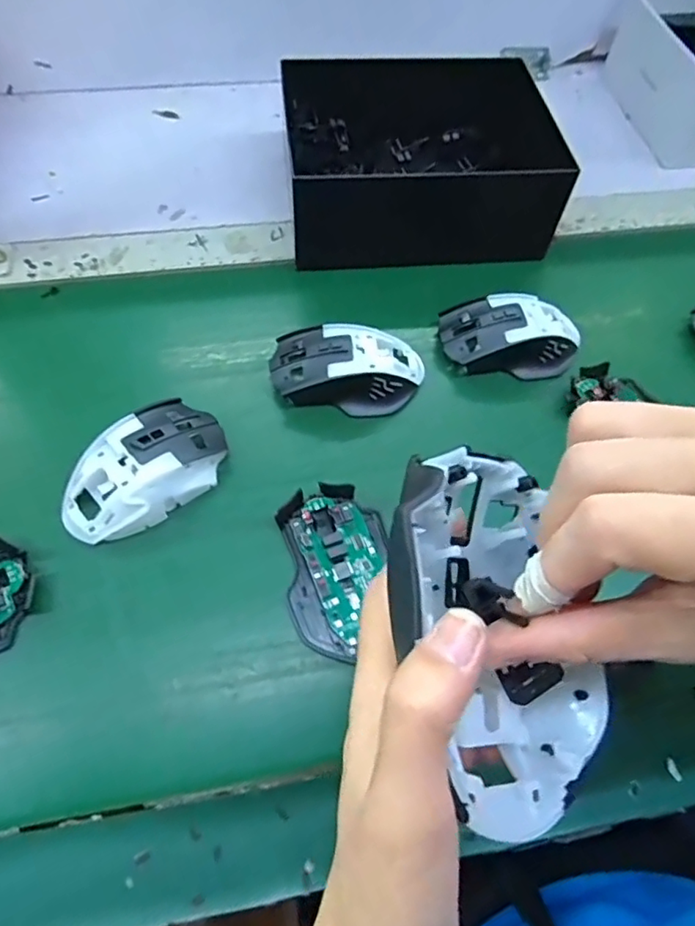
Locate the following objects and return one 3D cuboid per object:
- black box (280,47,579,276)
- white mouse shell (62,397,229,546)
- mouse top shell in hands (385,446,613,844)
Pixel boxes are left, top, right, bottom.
[{"bbox_3d":[0.063,-0.276,0.521,0.222,0.084,0.204,-4,61,-5],"label":"black box"},{"bbox_3d":[-0.136,0.005,0.382,0.065,0.040,0.113,40,67,18],"label":"white mouse shell"},{"bbox_3d":[0.047,0.048,0.180,0.063,0.048,0.117,-10,62,-8],"label":"mouse top shell in hands"}]

